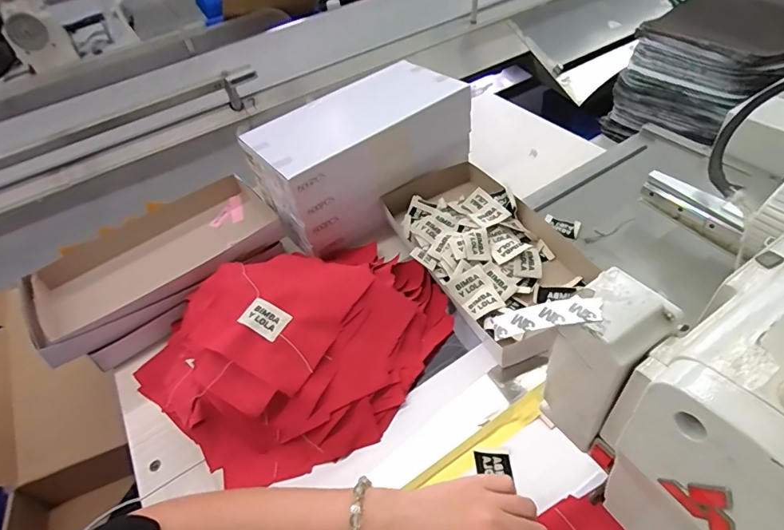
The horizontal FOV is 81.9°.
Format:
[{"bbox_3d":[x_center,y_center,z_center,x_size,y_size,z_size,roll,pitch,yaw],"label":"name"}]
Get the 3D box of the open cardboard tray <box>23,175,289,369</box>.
[{"bbox_3d":[-0.330,-0.010,0.652,0.334,0.057,0.184,-36,53,-22],"label":"open cardboard tray"}]

